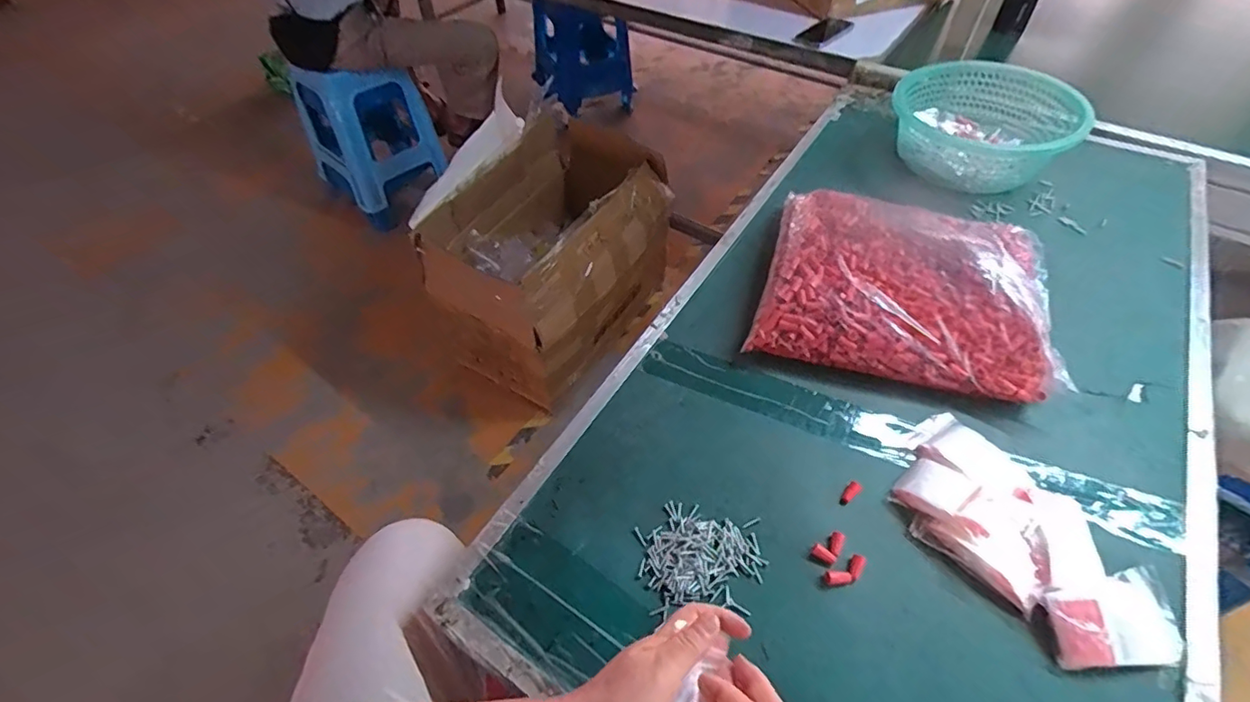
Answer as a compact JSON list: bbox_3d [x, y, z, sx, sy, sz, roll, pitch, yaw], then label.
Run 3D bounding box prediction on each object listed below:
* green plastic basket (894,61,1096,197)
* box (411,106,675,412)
[{"bbox_3d":[0.587,-0.372,0.895,0.262,0.096,0.228,8,53,8],"label":"green plastic basket"},{"bbox_3d":[-0.198,-0.270,1.521,0.445,0.439,0.663,27,57,21],"label":"box"}]

